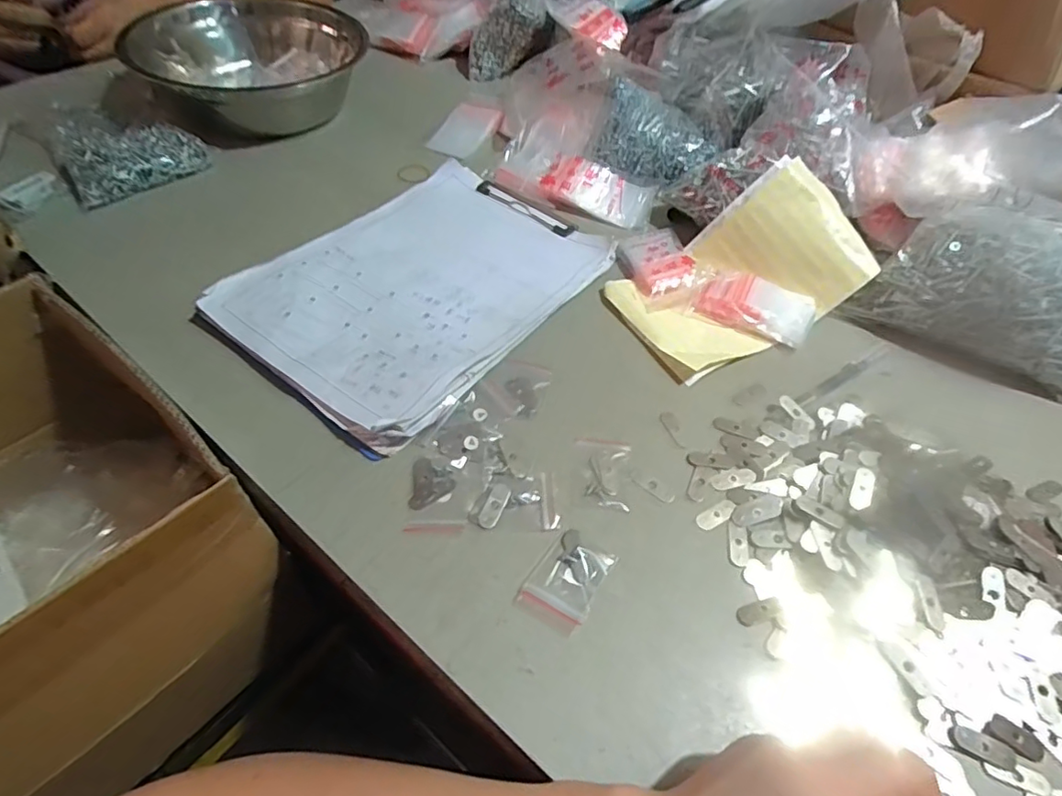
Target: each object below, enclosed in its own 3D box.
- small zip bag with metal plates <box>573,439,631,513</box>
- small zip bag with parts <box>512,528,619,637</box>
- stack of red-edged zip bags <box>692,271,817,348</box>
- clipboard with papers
[{"bbox_3d":[0.050,0.052,0.400,0.039,0.004,0.056,6,51,-1],"label":"small zip bag with metal plates"},{"bbox_3d":[0.022,0.110,0.348,0.040,0.007,0.060,30,55,17],"label":"small zip bag with parts"},{"bbox_3d":[0.198,-0.082,0.507,0.095,0.022,0.051,24,53,14],"label":"stack of red-edged zip bags"},{"bbox_3d":[-0.094,-0.102,0.500,0.219,0.025,0.304,32,55,19],"label":"clipboard with papers"}]

